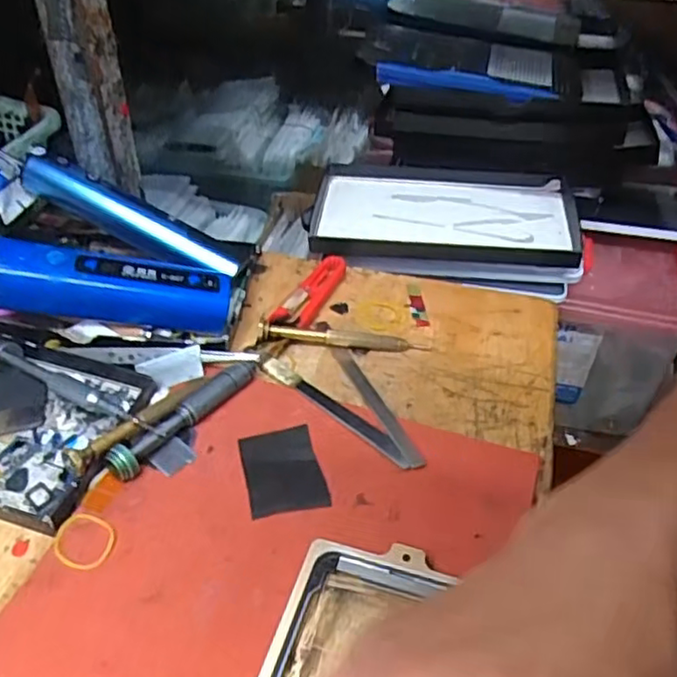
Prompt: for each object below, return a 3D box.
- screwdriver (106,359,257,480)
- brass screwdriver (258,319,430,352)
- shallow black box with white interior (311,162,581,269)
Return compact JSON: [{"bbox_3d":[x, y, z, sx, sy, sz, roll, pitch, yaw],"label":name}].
[{"bbox_3d":[-0.080,0.040,0.353,0.014,0.014,0.096,28,48,26],"label":"screwdriver"},{"bbox_3d":[0.003,-0.001,0.414,0.104,0.014,0.009,1,42,-2],"label":"brass screwdriver"},{"bbox_3d":[0.080,-0.094,0.512,0.198,0.022,0.110,4,46,8],"label":"shallow black box with white interior"}]

